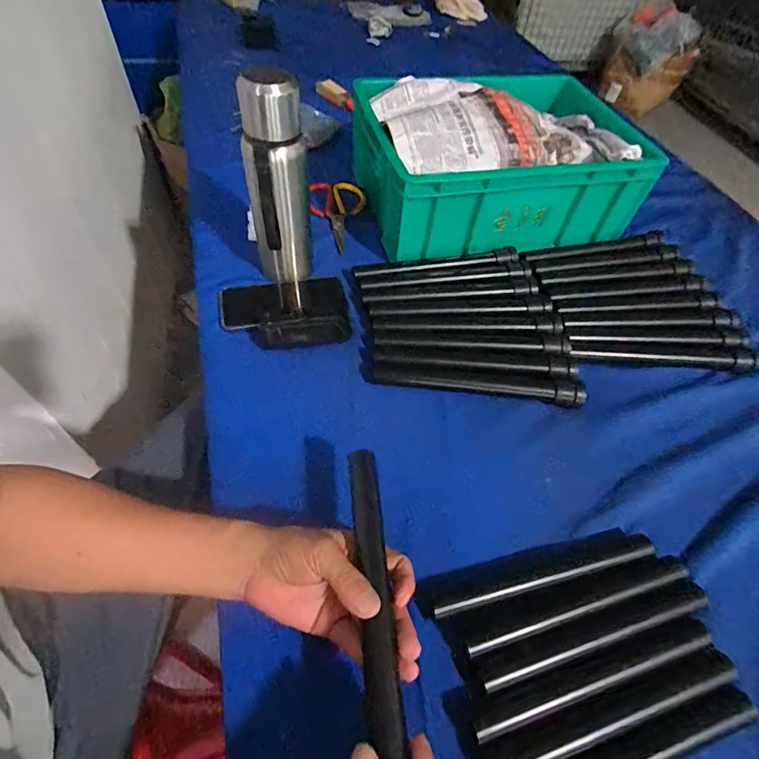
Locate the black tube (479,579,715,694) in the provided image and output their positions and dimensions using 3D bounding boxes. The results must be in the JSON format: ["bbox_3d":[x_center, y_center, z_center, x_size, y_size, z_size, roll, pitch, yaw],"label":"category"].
[{"bbox_3d":[0.186,0.217,0.372,0.216,0.017,0.020,-12,57,-14],"label":"black tube"}]

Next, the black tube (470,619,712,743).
[{"bbox_3d":[0.176,0.240,0.354,0.214,0.023,0.020,-12,56,-14],"label":"black tube"}]

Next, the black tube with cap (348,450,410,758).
[{"bbox_3d":[-0.002,0.167,0.317,0.024,0.028,0.250,-2,52,-7],"label":"black tube with cap"}]

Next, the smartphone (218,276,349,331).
[{"bbox_3d":[-0.130,-0.108,0.581,0.161,0.013,0.077,-10,55,-9],"label":"smartphone"}]

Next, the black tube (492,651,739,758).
[{"bbox_3d":[0.186,0.260,0.338,0.216,0.027,0.018,-12,57,-14],"label":"black tube"}]

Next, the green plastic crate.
[{"bbox_3d":[0.188,-0.362,0.711,0.418,0.152,0.315,-7,55,-11],"label":"green plastic crate"}]

